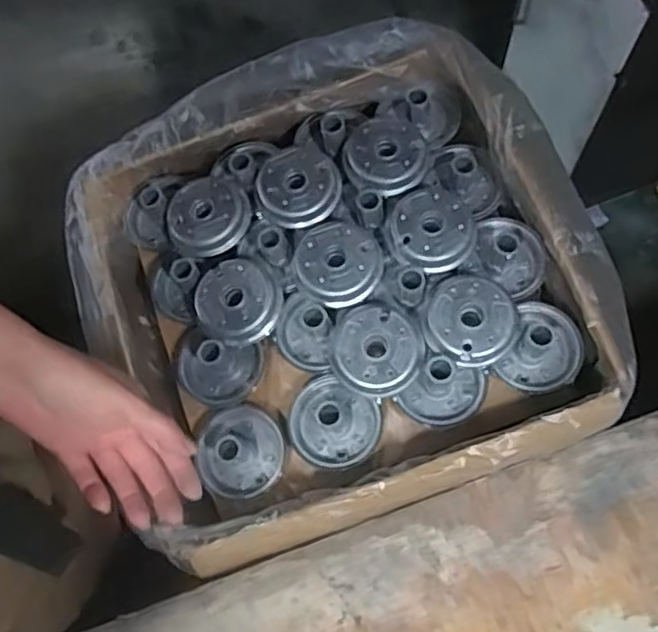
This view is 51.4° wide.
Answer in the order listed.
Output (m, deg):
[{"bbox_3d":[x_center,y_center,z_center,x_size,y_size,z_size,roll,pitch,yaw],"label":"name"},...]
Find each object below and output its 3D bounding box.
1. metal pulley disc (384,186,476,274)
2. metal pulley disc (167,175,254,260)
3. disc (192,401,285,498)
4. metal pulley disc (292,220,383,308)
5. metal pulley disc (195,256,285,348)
[{"bbox_3d":[0.102,-0.089,0.684,0.088,0.016,0.089,-1,71,2],"label":"metal pulley disc"},{"bbox_3d":[-0.128,-0.106,0.722,0.087,0.023,0.083,-1,71,2],"label":"metal pulley disc"},{"bbox_3d":[-0.088,0.130,0.672,0.084,0.043,0.089,-1,70,3],"label":"disc"},{"bbox_3d":[0.008,-0.055,0.680,0.086,0.013,0.087,14,72,7],"label":"metal pulley disc"},{"bbox_3d":[-0.090,-0.013,0.694,0.085,0.034,0.084,-1,71,2],"label":"metal pulley disc"}]

